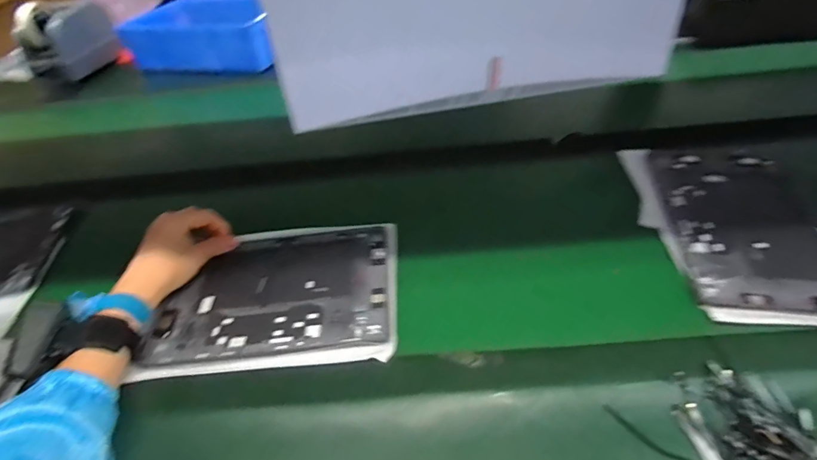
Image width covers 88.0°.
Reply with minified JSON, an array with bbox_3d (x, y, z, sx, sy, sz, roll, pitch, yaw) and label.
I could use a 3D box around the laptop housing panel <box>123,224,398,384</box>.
[{"bbox_3d":[-0.143,0.067,0.475,0.255,0.014,0.195,-6,44,2],"label":"laptop housing panel"}]

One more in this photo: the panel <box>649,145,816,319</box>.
[{"bbox_3d":[0.388,-0.015,0.495,0.159,0.009,0.273,3,45,11],"label":"panel"}]

